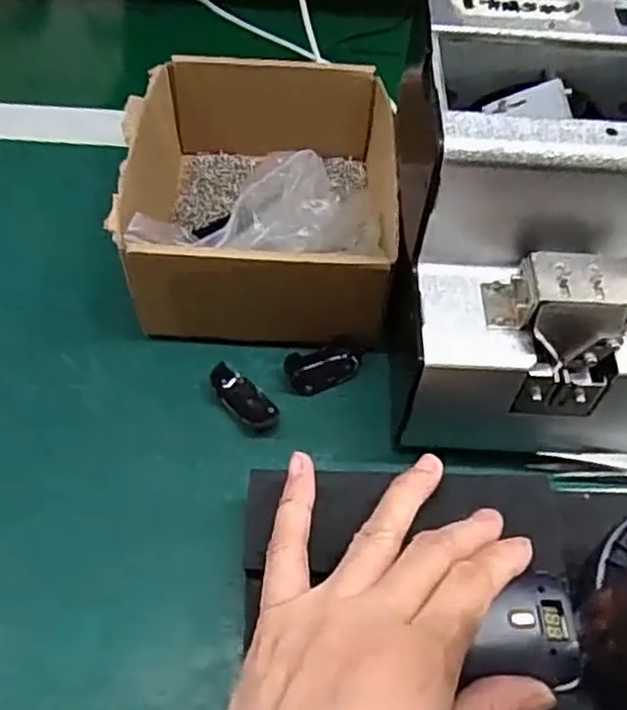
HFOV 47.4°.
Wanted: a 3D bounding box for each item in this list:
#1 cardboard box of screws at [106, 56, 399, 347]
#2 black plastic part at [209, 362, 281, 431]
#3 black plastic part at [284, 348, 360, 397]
[{"bbox_3d":[-0.032,-0.095,0.424,0.144,0.069,0.179,3,53,-2],"label":"cardboard box of screws"},{"bbox_3d":[-0.037,0.022,0.380,0.040,0.016,0.021,39,60,23],"label":"black plastic part"},{"bbox_3d":[0.005,0.007,0.392,0.040,0.014,0.023,-17,56,-16],"label":"black plastic part"}]

